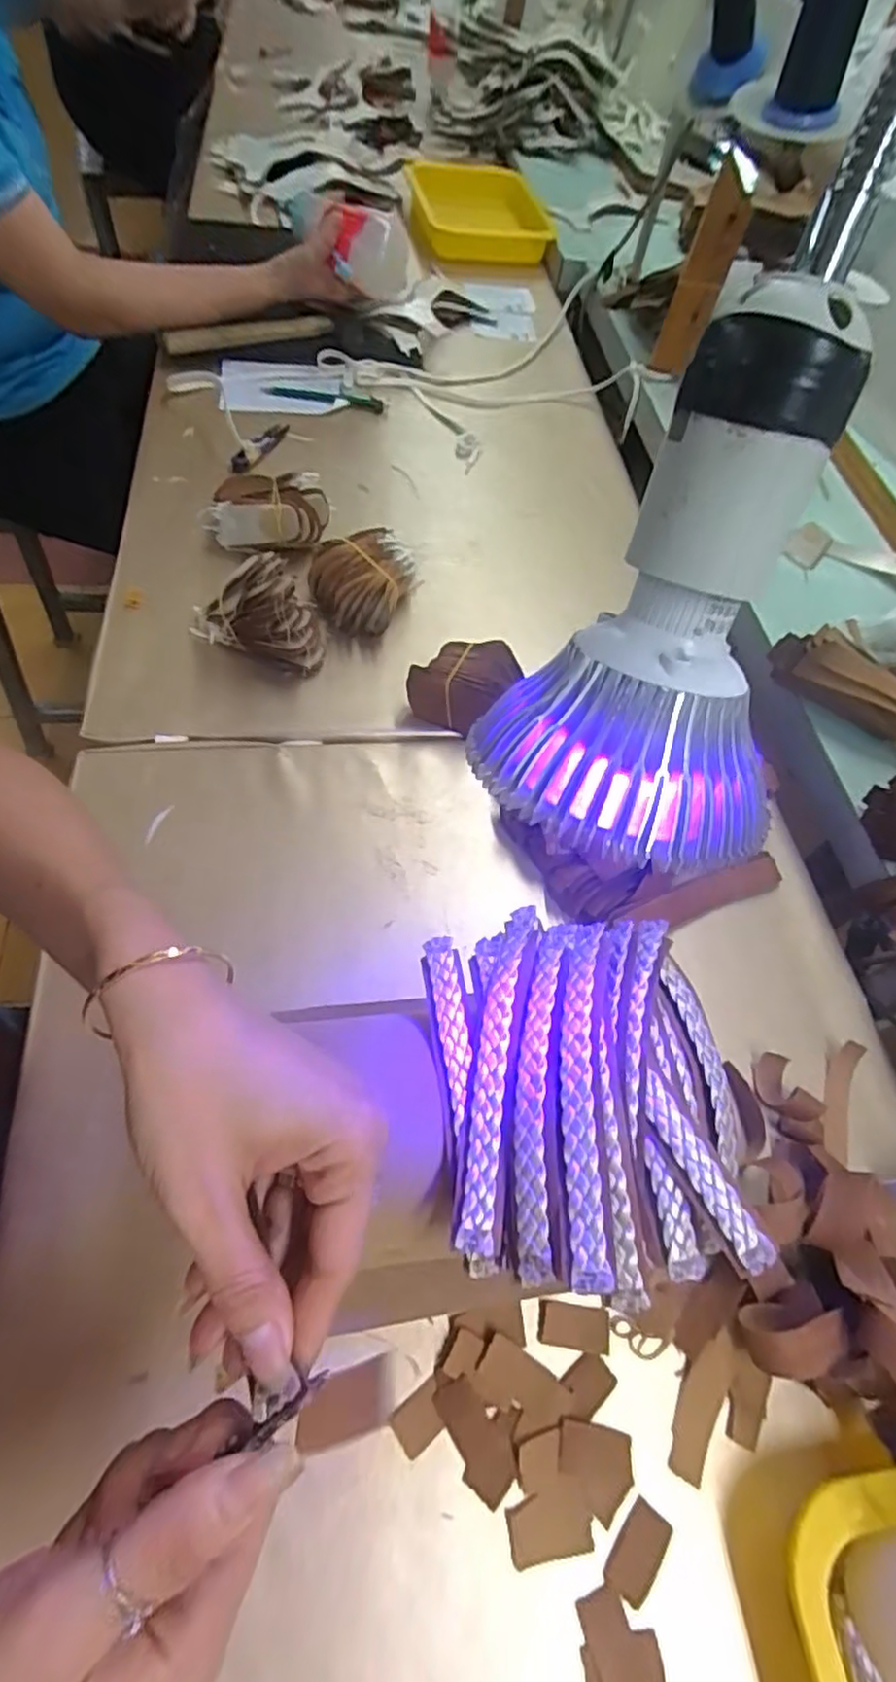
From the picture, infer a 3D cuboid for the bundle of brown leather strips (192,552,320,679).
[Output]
[{"bbox_3d":[-0.154,-0.184,0.539,0.112,0.078,0.053,21,58,5],"label":"bundle of brown leather strips"}]

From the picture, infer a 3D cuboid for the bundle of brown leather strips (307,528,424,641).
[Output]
[{"bbox_3d":[-0.078,-0.226,0.584,0.085,0.050,0.093,17,58,2],"label":"bundle of brown leather strips"}]

